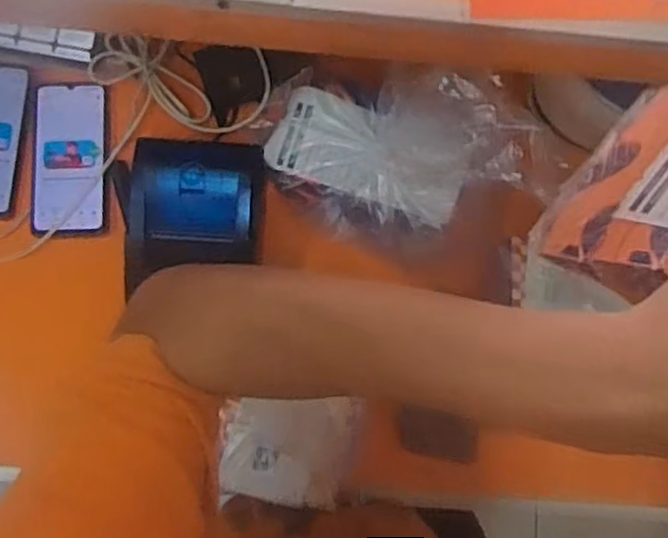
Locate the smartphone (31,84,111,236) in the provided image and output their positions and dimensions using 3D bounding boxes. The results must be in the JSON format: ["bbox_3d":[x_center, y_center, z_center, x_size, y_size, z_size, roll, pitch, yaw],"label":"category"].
[{"bbox_3d":[-0.281,-0.117,0.751,0.078,0.011,0.162,0,84,-2],"label":"smartphone"}]

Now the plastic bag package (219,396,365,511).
[{"bbox_3d":[-0.040,0.163,0.624,0.121,0.021,0.088,5,82,-4],"label":"plastic bag package"}]

